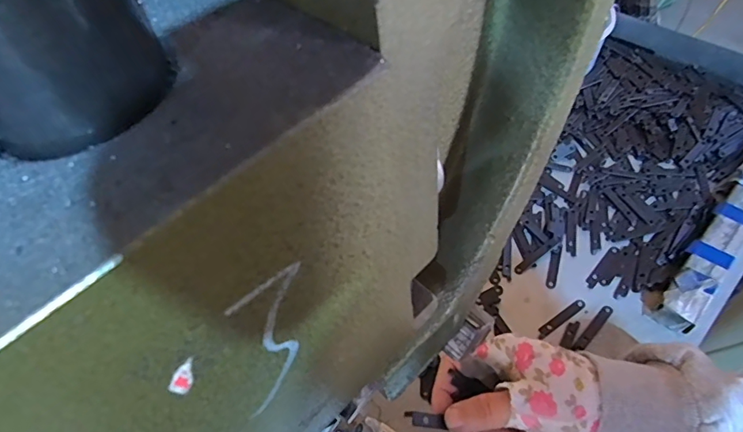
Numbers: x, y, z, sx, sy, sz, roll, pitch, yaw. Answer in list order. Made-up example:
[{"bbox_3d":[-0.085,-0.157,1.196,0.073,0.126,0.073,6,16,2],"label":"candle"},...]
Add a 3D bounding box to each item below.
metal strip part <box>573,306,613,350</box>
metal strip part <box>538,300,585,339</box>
[{"bbox_3d":[0.193,0.096,0.400,0.052,0.004,0.009,-40,60,-21],"label":"metal strip part"},{"bbox_3d":[0.168,0.090,0.408,0.053,0.004,0.009,-30,57,-15],"label":"metal strip part"}]

